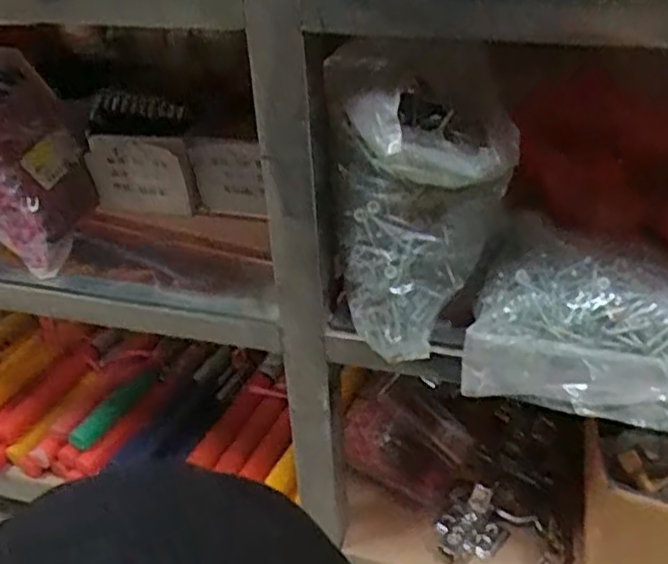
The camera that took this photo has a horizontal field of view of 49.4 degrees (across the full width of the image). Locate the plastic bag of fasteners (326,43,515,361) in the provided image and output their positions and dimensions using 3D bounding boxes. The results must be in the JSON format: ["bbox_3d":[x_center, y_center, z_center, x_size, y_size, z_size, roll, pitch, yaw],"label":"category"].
[{"bbox_3d":[0.055,-0.044,0.419,0.103,0.166,0.071,-24,41,-28],"label":"plastic bag of fasteners"}]

